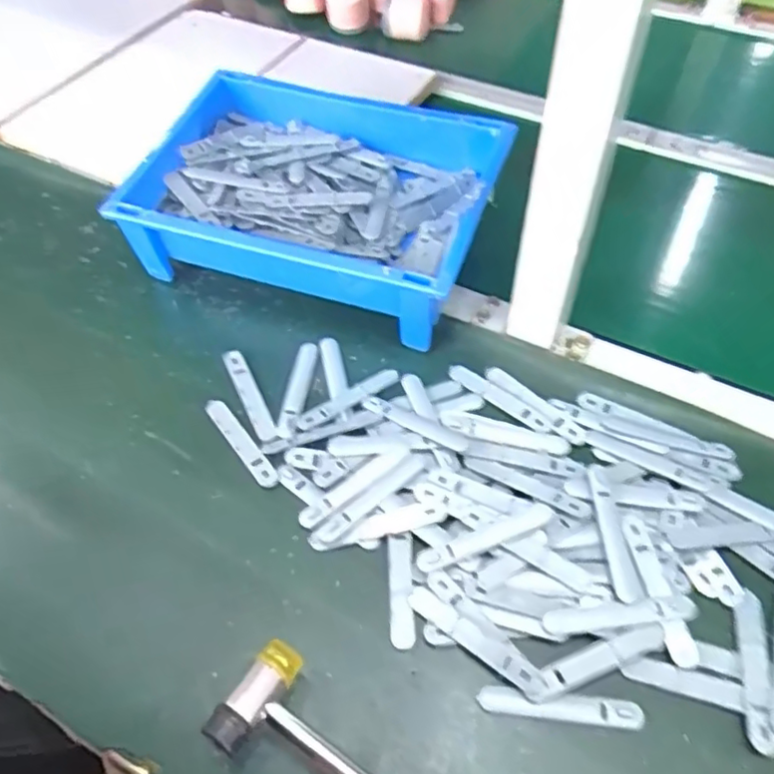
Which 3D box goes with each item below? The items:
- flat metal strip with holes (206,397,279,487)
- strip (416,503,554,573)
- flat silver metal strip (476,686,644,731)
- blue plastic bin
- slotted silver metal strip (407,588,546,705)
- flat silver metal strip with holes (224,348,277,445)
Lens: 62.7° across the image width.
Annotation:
[{"bbox_3d":[-0.113,0.043,0.494,0.017,0.007,0.094,-32,59,-21],"label":"flat metal strip with holes"},{"bbox_3d":[0.067,0.101,0.427,0.096,0.010,0.015,-17,55,-12],"label":"strip"},{"bbox_3d":[0.103,0.191,0.377,0.094,0.006,0.014,6,53,4],"label":"flat silver metal strip"},{"bbox_3d":[-0.060,-0.174,0.590,0.312,0.125,0.222,16,55,11],"label":"blue plastic bin"},{"bbox_3d":[0.055,0.157,0.395,0.097,0.010,0.016,31,59,21],"label":"slotted silver metal strip"},{"bbox_3d":[-0.112,0.006,0.521,0.017,0.012,0.095,-23,57,-16],"label":"flat silver metal strip with holes"}]

